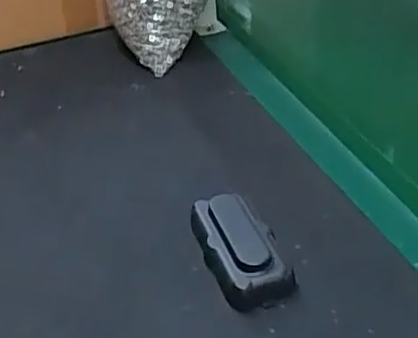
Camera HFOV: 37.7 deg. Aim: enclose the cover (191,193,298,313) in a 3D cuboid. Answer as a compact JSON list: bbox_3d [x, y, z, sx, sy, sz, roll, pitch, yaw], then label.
[{"bbox_3d":[0.021,0.059,0.454,0.046,0.031,0.102,-19,37,-16],"label":"cover"}]

